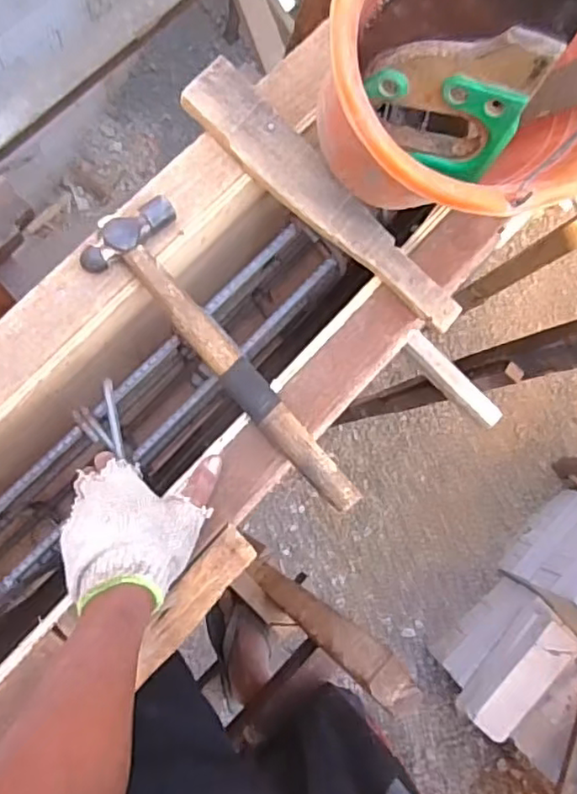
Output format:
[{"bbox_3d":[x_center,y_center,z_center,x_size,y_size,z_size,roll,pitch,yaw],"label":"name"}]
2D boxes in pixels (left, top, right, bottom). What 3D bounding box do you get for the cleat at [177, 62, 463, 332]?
[{"bbox_3d":[0.037,-0.191,0.595,0.329,0.017,0.059,43,80,-3],"label":"cleat"}]

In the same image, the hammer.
[{"bbox_3d":[-0.055,-0.030,0.556,0.085,0.035,0.327,-37,91,-10],"label":"hammer"}]

